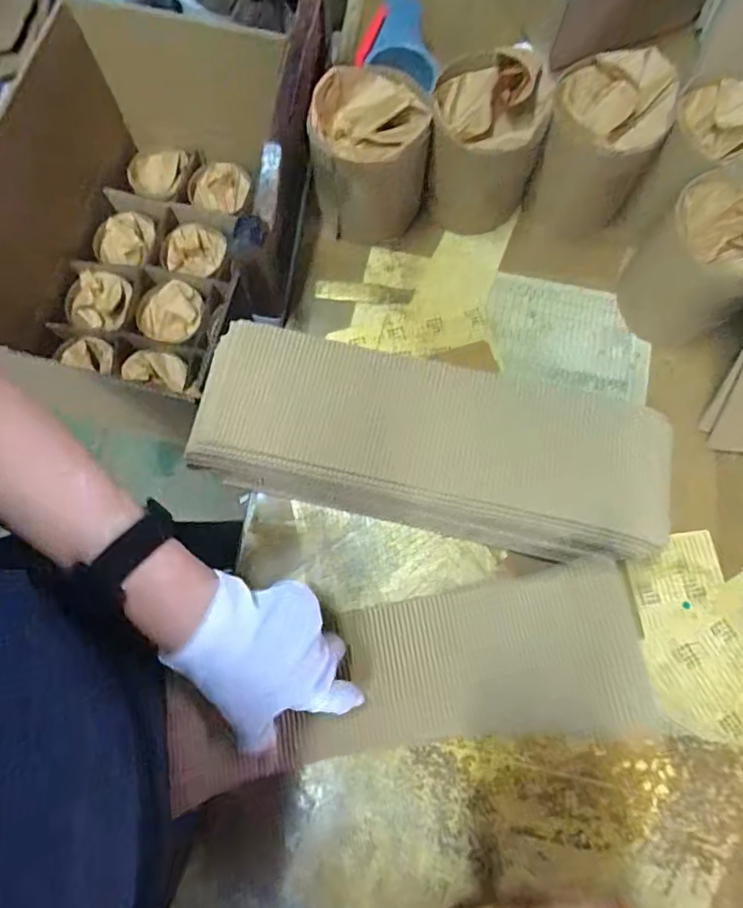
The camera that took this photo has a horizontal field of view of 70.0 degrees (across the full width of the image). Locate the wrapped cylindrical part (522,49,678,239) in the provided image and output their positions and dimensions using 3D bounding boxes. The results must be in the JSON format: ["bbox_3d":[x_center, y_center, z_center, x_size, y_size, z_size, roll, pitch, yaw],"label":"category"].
[{"bbox_3d":[0.211,-0.280,0.505,0.102,0.128,0.103,0,74,1],"label":"wrapped cylindrical part"}]

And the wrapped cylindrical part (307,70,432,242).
[{"bbox_3d":[-0.002,-0.289,0.518,0.103,0.118,0.097,0,74,1],"label":"wrapped cylindrical part"}]

